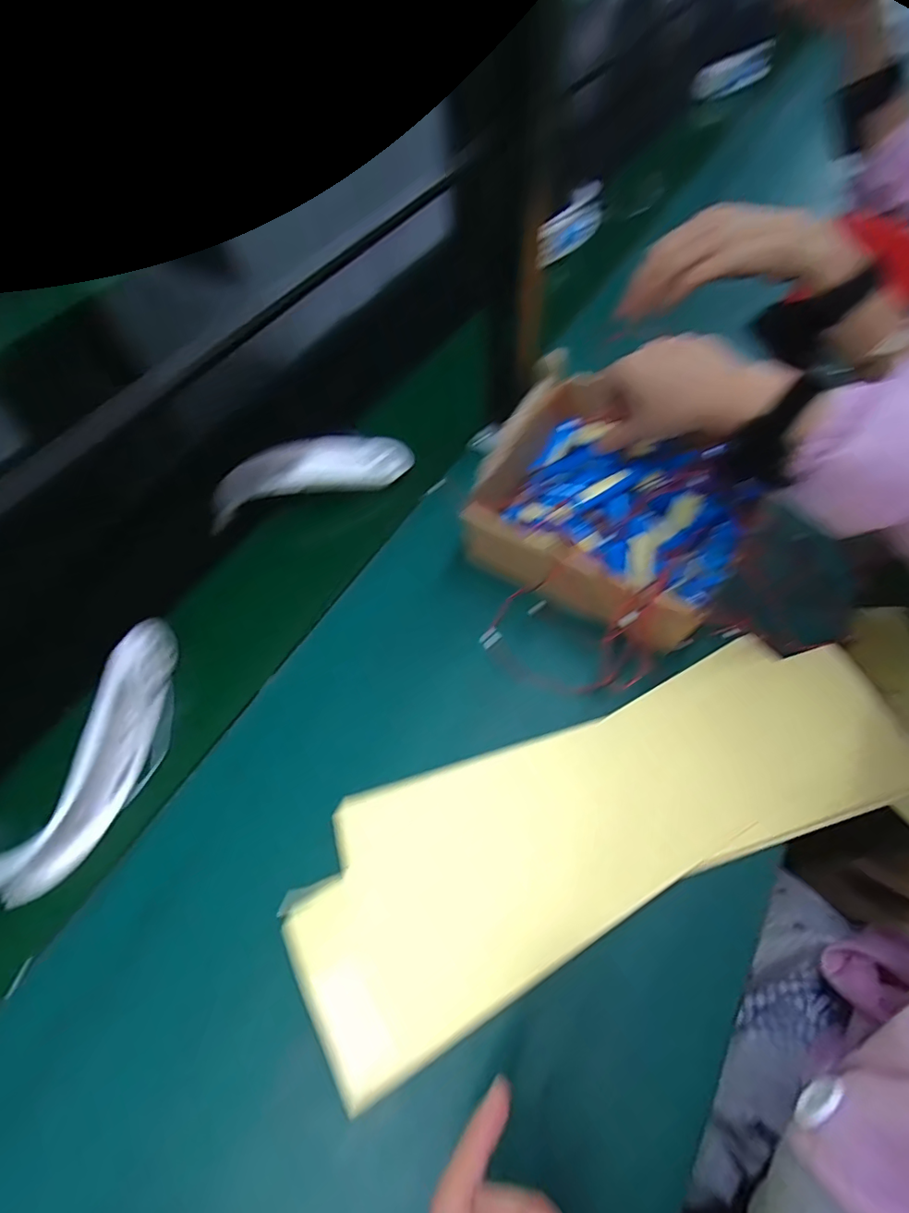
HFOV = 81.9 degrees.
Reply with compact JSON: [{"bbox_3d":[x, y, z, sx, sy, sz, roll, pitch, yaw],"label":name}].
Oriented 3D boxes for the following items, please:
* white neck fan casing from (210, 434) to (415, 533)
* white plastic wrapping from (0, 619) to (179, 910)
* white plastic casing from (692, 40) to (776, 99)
[{"bbox_3d":[-0.148,-0.139,0.541,0.205,0.032,0.069,-10,58,-2],"label":"white neck fan casing"},{"bbox_3d":[-0.268,0.114,0.401,0.047,0.056,0.210,14,60,12],"label":"white plastic wrapping"},{"bbox_3d":[0.562,-1.075,1.053,0.150,0.045,0.064,-12,57,15],"label":"white plastic casing"}]

